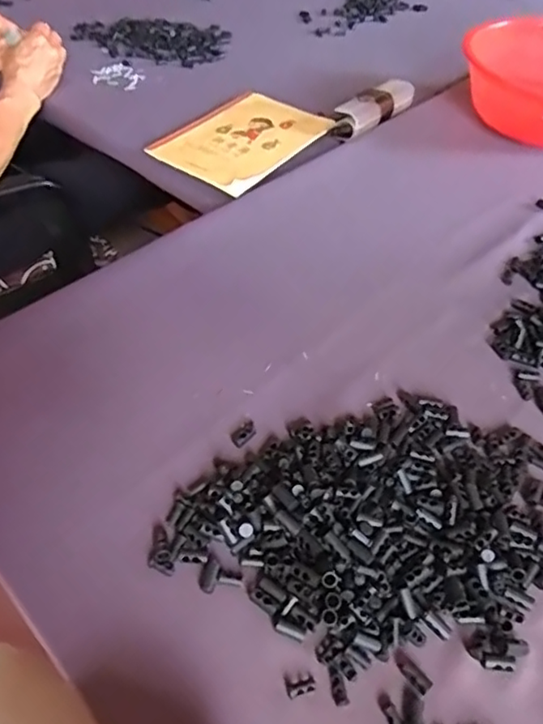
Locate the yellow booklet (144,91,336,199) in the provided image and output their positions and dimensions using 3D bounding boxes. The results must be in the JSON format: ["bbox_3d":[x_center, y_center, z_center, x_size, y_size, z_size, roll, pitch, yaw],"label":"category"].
[{"bbox_3d":[-0.035,-0.285,0.726,0.151,0.008,0.218,28,53,21],"label":"yellow booklet"}]

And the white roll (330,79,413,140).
[{"bbox_3d":[0.137,-0.336,0.750,0.040,0.030,0.155,31,54,23],"label":"white roll"}]

